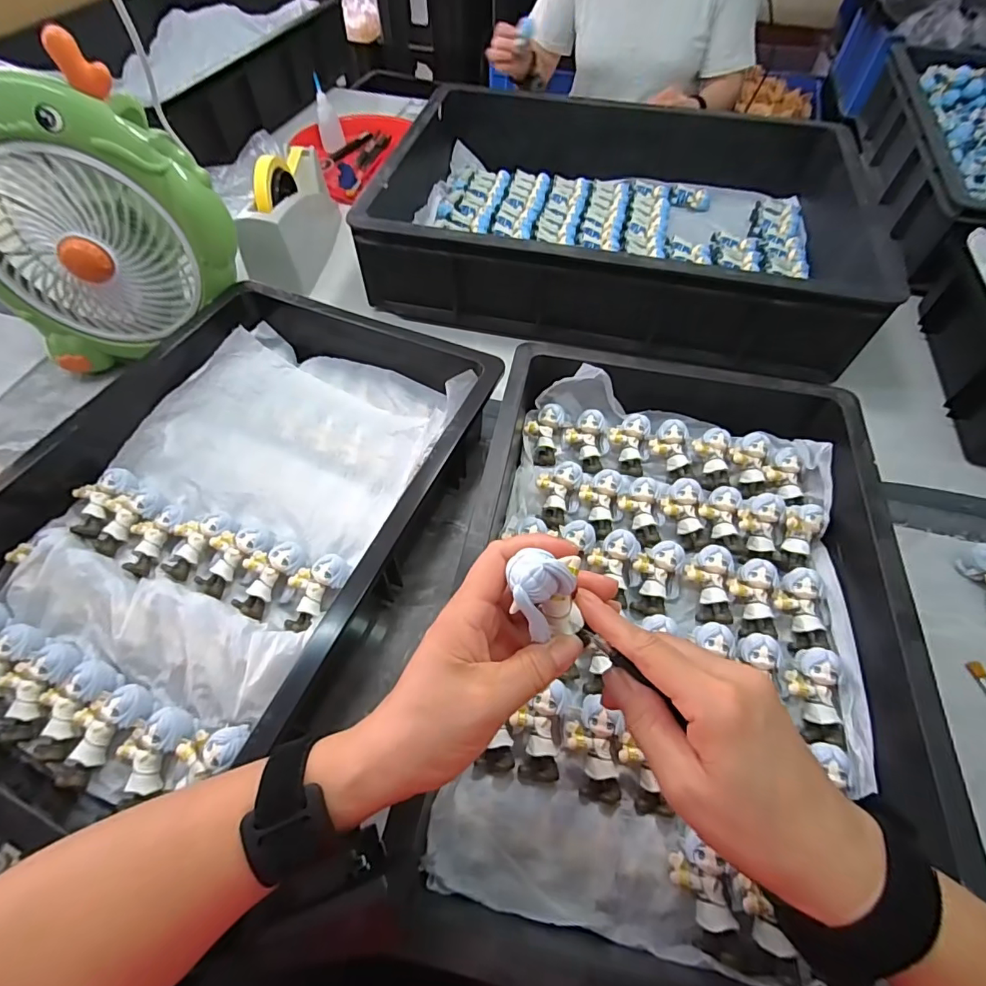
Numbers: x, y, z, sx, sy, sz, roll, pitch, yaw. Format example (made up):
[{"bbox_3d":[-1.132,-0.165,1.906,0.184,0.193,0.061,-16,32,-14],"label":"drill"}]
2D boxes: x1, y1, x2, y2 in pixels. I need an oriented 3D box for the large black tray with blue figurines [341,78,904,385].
[{"bbox_3d":[0.160,-0.381,0.670,0.583,0.141,0.417,13,58,7],"label":"large black tray with blue figurines"}]

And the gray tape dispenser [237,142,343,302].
[{"bbox_3d":[-0.276,-0.389,0.672,0.078,0.117,0.209,6,57,2],"label":"gray tape dispenser"}]

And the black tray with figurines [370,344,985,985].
[{"bbox_3d":[0.134,0.068,0.369,0.302,0.074,0.456,10,58,5],"label":"black tray with figurines"}]

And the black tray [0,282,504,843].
[{"bbox_3d":[-0.227,-0.006,0.422,0.341,0.081,0.470,22,59,9],"label":"black tray"}]

